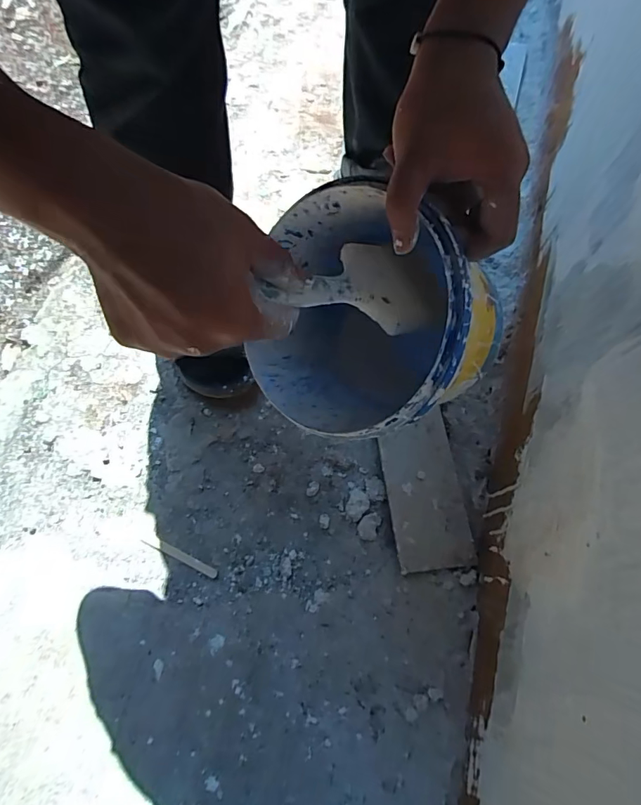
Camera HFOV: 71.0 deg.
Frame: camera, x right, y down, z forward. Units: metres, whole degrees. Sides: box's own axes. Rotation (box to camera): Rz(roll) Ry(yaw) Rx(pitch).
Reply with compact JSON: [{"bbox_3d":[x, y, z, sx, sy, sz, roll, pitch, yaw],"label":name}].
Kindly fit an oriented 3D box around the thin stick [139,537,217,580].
[{"bbox_3d":[-0.180,0.195,0.573,0.106,0.004,0.012,24,68,8],"label":"thin stick"}]

